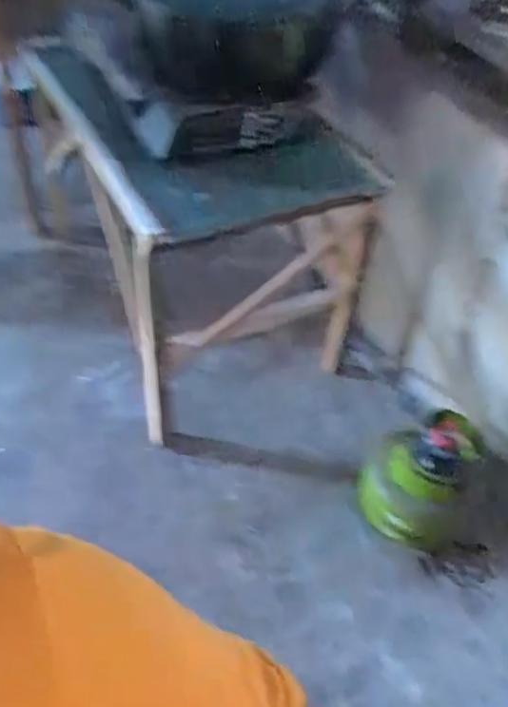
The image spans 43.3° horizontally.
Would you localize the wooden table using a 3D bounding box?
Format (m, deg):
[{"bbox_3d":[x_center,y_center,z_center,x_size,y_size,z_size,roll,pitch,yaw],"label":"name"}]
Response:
[{"bbox_3d":[-0.148,-0.372,1.663,0.563,0.662,0.837,-17,52,-20],"label":"wooden table"}]

